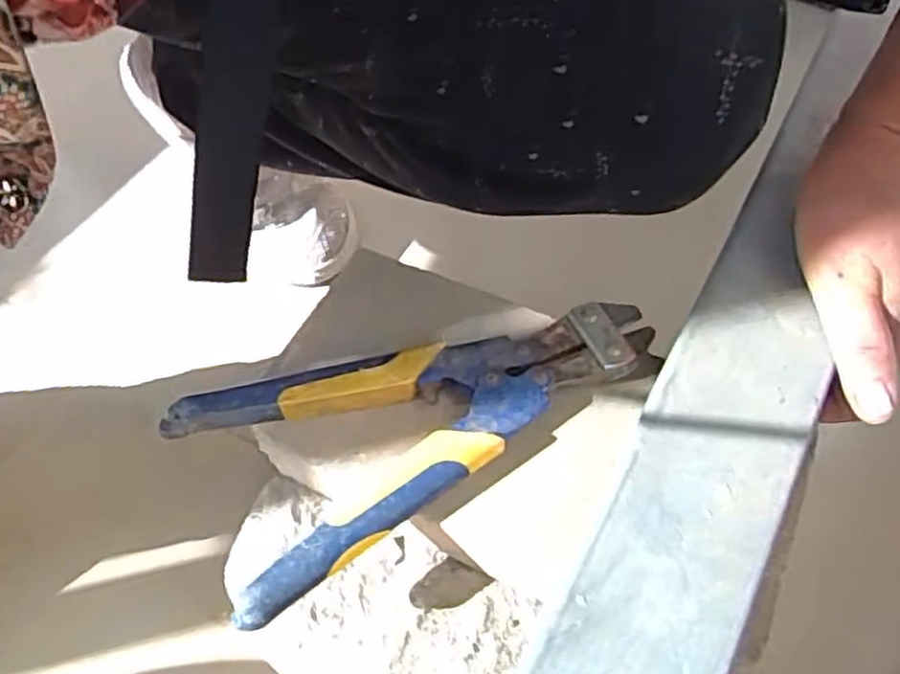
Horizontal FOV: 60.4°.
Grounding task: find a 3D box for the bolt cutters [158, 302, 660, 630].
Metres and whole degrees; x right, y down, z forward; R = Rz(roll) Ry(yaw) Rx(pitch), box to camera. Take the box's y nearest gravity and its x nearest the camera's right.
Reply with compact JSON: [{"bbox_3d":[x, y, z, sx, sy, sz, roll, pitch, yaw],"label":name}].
[{"bbox_3d":[-0.006,0.032,0.323,0.198,0.016,0.094,-22,59,-14],"label":"bolt cutters"}]

